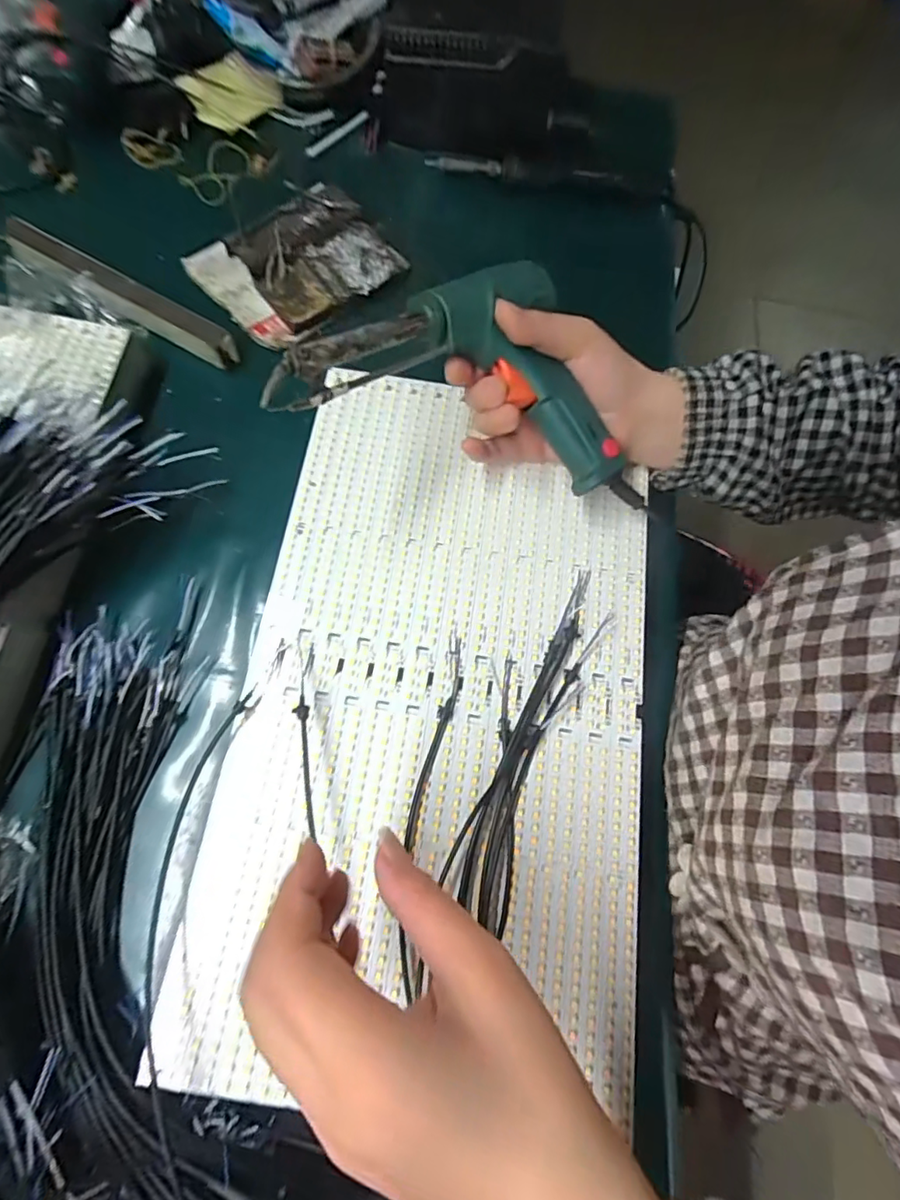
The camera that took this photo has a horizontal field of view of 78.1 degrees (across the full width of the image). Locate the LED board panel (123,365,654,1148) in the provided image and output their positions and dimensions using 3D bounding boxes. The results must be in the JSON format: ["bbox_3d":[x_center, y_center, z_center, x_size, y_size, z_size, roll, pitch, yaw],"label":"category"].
[{"bbox_3d":[-0.001,0.046,0.331,0.233,0.012,0.403,9,71,2],"label":"LED board panel"}]

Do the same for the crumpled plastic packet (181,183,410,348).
[{"bbox_3d":[-0.127,-0.285,0.462,0.151,0.028,0.115,-35,79,-12],"label":"crumpled plastic packet"}]

